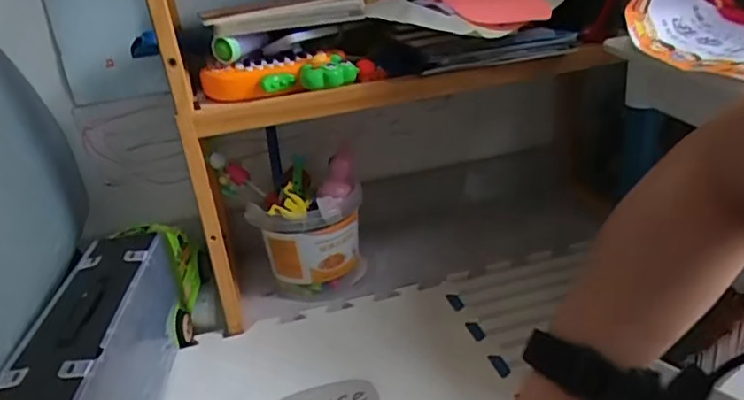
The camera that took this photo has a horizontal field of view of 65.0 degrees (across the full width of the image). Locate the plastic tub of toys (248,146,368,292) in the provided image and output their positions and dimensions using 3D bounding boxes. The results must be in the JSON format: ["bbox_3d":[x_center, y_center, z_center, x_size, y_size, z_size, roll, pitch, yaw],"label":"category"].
[{"bbox_3d":[-0.097,0.037,0.913,0.159,0.156,0.163,-9,25,-5],"label":"plastic tub of toys"}]

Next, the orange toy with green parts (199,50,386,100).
[{"bbox_3d":[-0.103,-0.162,0.754,0.225,0.035,0.078,-2,25,8],"label":"orange toy with green parts"}]

